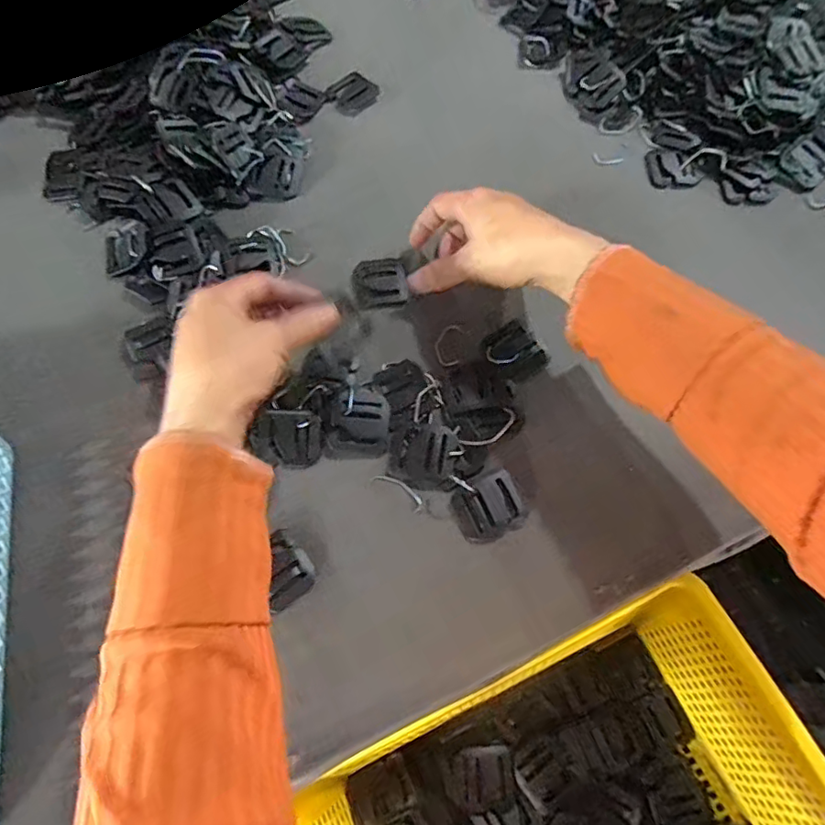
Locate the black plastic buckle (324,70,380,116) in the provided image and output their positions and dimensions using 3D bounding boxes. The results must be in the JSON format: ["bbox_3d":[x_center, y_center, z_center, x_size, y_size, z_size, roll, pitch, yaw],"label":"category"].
[{"bbox_3d":[-0.053,-0.285,0.501,0.040,0.007,0.040,-37,70,-14],"label":"black plastic buckle"}]

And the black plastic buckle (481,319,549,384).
[{"bbox_3d":[0.071,-0.042,0.392,0.037,0.004,0.041,-33,70,-12],"label":"black plastic buckle"}]

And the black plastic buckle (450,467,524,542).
[{"bbox_3d":[0.048,0.060,0.359,0.044,0.009,0.037,-26,68,-10],"label":"black plastic buckle"}]

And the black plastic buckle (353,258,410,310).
[{"bbox_3d":[-0.025,-0.099,0.430,0.040,0.004,0.042,-9,66,-3],"label":"black plastic buckle"}]

